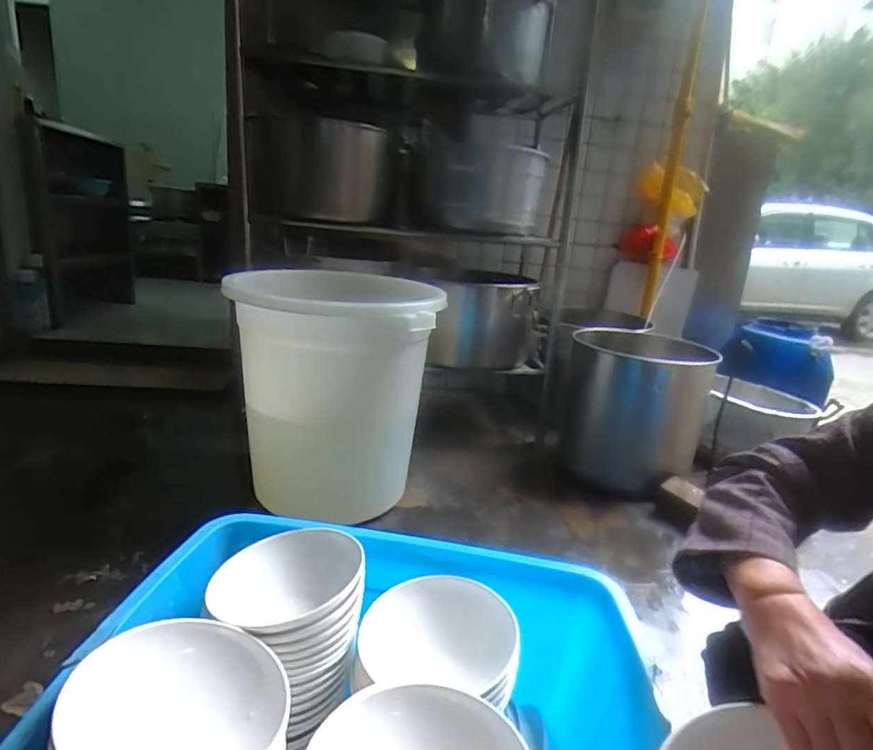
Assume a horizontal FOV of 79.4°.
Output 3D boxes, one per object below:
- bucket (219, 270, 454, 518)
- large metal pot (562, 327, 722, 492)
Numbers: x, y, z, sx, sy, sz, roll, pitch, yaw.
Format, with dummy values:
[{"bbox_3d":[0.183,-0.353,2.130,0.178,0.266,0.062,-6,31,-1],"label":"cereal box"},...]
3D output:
[{"bbox_3d":[-0.269,0.043,1.444,0.470,0.590,0.516,4,16,-1],"label":"bucket"},{"bbox_3d":[0.660,0.092,1.826,0.474,0.416,0.466,9,16,16],"label":"large metal pot"}]

